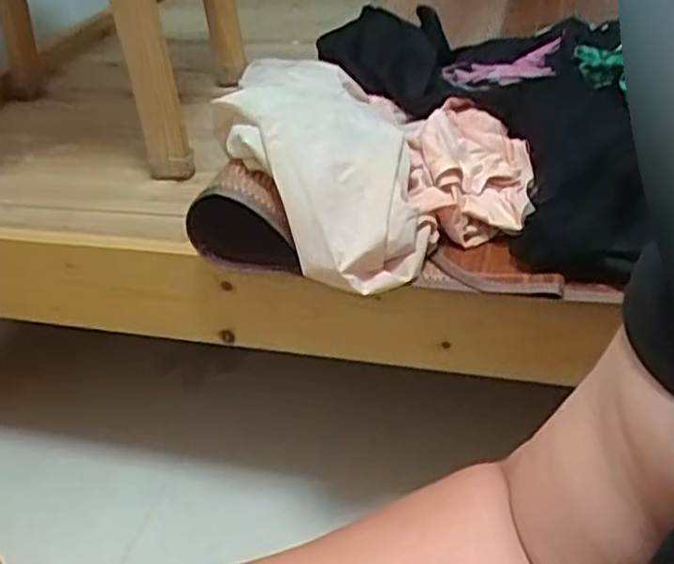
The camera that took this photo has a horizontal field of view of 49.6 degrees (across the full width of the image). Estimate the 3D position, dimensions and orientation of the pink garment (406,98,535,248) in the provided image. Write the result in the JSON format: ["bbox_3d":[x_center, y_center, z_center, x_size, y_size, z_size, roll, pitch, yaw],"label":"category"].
[{"bbox_3d":[0.146,-0.136,0.822,0.137,0.065,0.262,-1,34,7],"label":"pink garment"}]

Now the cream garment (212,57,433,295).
[{"bbox_3d":[-0.023,-0.135,0.795,0.203,0.136,0.341,-7,34,-1],"label":"cream garment"}]

